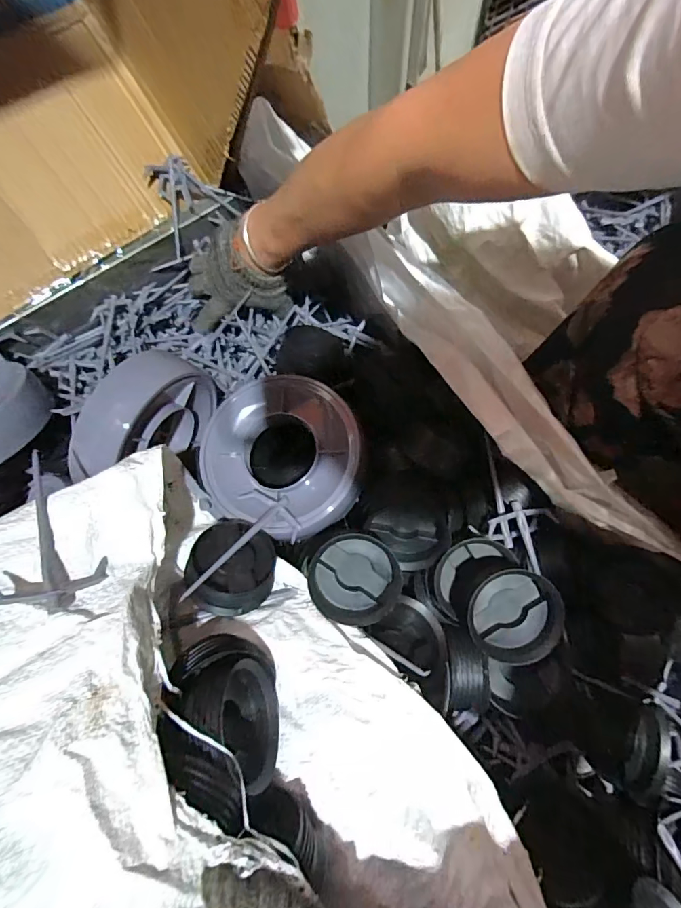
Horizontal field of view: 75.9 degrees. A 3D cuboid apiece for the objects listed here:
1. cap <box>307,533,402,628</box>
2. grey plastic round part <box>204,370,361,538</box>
[{"bbox_3d":[0.013,0.106,0.374,0.076,0.038,0.072,-1,71,2],"label":"cap"},{"bbox_3d":[-0.057,0.002,0.412,0.145,0.038,0.149,-1,71,2],"label":"grey plastic round part"}]

